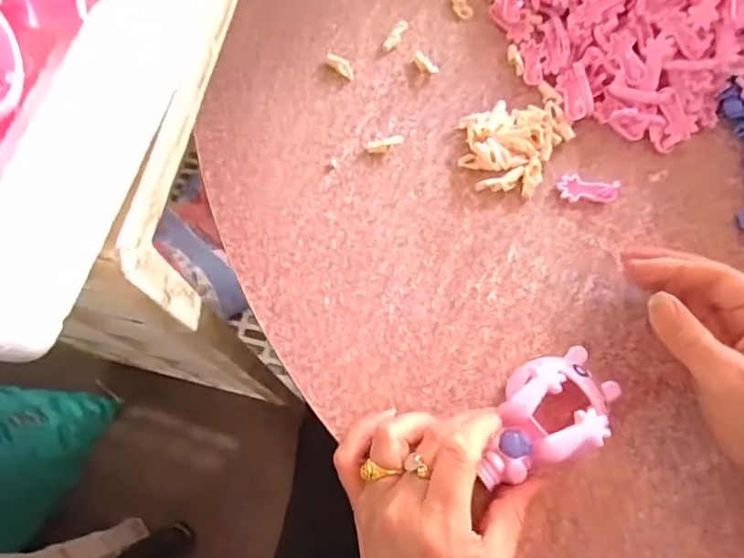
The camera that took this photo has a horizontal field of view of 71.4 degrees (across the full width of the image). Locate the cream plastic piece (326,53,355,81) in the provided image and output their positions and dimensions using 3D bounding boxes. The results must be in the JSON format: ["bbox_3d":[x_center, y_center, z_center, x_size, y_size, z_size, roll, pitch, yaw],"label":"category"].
[{"bbox_3d":[-0.023,-0.159,0.386,0.025,0.006,0.009,40,75,-4],"label":"cream plastic piece"}]

